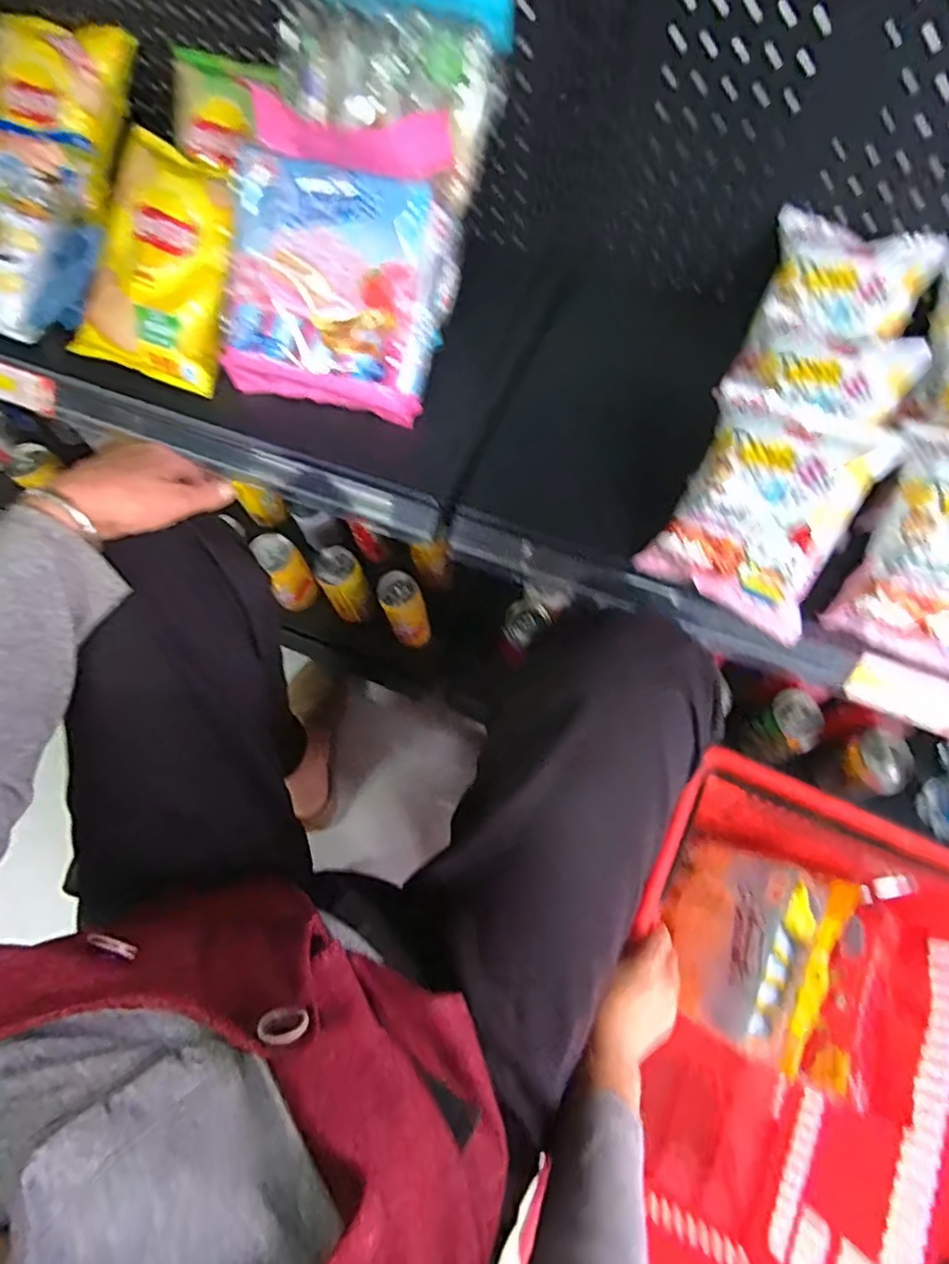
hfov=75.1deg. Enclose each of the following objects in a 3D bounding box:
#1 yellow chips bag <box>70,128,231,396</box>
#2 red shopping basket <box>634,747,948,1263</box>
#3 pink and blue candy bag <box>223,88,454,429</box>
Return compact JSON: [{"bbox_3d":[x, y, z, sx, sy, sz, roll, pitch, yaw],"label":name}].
[{"bbox_3d":[-0.316,-0.376,0.630,0.166,0.047,0.226,23,103,18],"label":"yellow chips bag"},{"bbox_3d":[0.282,0.417,0.638,0.308,0.262,0.465,22,70,10],"label":"red shopping basket"},{"bbox_3d":[-0.131,-0.338,0.577,0.199,0.059,0.241,9,111,7],"label":"pink and blue candy bag"}]

